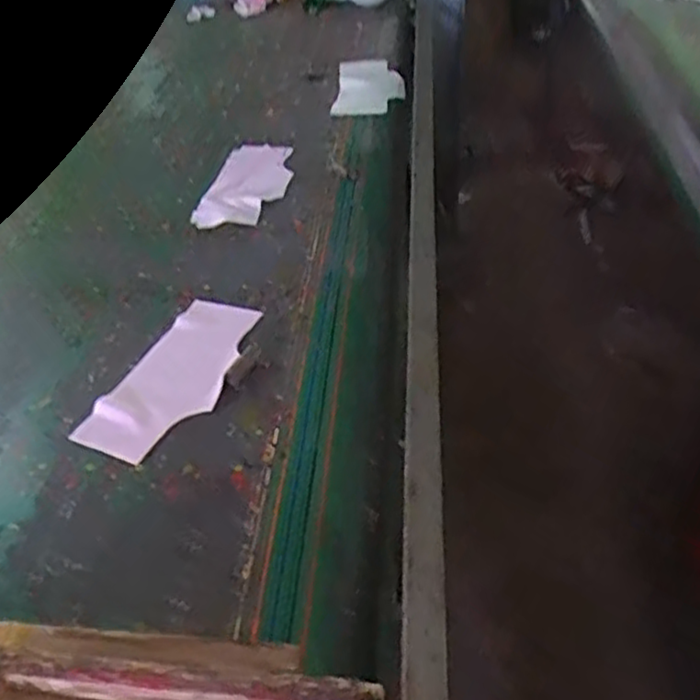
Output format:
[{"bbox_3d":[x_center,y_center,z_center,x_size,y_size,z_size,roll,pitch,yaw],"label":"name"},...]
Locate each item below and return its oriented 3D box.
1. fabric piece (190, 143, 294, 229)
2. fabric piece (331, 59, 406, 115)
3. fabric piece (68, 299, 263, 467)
[{"bbox_3d":[-0.179,-0.298,1.285,0.143,0.011,0.274,5,42,11],"label":"fabric piece"},{"bbox_3d":[0.045,-0.591,1.605,0.150,0.008,0.299,0,41,6],"label":"fabric piece"},{"bbox_3d":[-0.214,0.028,0.912,0.131,0.014,0.280,14,45,20],"label":"fabric piece"}]

